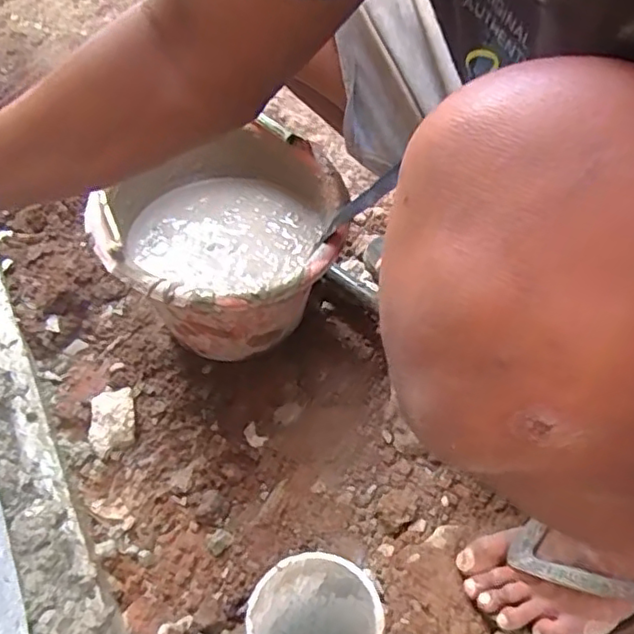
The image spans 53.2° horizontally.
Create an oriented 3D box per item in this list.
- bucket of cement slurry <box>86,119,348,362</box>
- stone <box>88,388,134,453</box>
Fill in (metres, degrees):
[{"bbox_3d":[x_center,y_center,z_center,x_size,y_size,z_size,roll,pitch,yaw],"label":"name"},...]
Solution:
[{"bbox_3d":[-0.103,-0.069,0.763,0.269,0.194,0.287,-3,45,3],"label":"bucket of cement slurry"},{"bbox_3d":[-0.237,0.122,0.742,0.047,0.039,0.081,-12,45,-7],"label":"stone"}]

